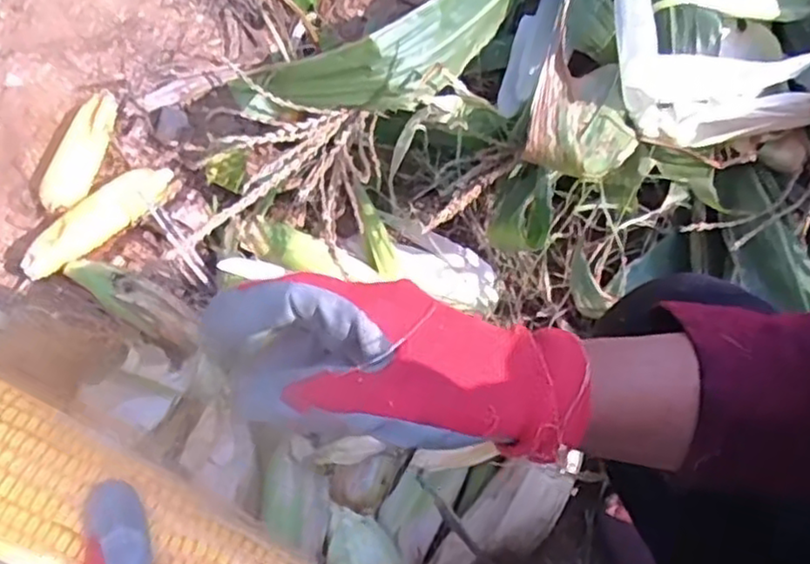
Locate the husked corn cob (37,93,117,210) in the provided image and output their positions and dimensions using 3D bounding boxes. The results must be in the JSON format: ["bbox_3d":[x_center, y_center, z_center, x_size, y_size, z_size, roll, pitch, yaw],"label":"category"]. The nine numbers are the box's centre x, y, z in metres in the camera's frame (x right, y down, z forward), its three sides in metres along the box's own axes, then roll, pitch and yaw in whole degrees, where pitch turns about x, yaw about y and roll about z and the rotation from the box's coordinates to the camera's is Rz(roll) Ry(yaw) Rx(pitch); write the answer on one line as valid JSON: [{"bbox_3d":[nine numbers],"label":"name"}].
[{"bbox_3d":[-0.426,-0.176,0.923,0.049,0.050,0.201,9,60,7],"label":"husked corn cob"}]

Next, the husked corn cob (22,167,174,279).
[{"bbox_3d":[-0.373,-0.080,0.857,0.042,0.059,0.216,27,61,14],"label":"husked corn cob"}]

